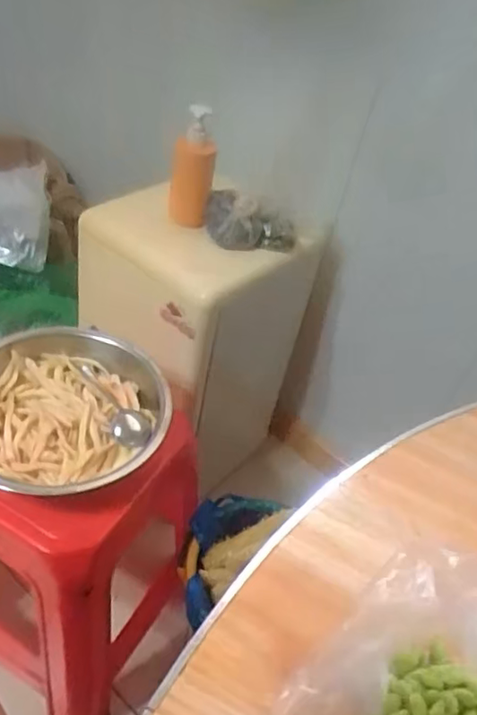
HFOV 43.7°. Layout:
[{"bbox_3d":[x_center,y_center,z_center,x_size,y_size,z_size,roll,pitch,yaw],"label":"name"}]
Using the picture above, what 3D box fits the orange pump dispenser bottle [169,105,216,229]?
[{"bbox_3d":[-0.075,-0.307,0.974,0.053,0.274,0.062,-5,67,-15],"label":"orange pump dispenser bottle"}]

